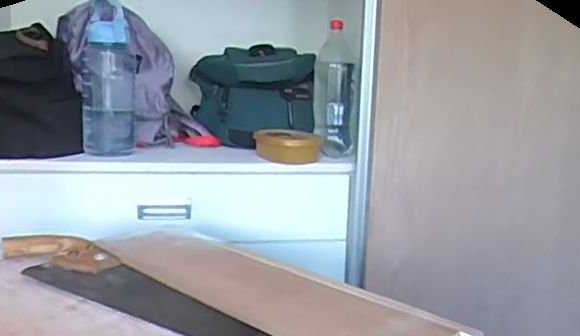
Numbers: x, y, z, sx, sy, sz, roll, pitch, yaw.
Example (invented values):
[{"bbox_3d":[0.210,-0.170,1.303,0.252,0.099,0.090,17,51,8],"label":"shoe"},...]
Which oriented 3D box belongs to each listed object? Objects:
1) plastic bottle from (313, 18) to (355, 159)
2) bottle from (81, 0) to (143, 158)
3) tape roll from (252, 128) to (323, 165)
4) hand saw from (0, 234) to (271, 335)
[{"bbox_3d":[0.098,-0.173,1.263,0.085,0.282,0.104,1,9,-1],"label":"plastic bottle"},{"bbox_3d":[-0.378,-0.184,1.193,0.113,0.312,0.092,-1,9,-16],"label":"bottle"},{"bbox_3d":[-0.007,-0.050,1.263,0.113,0.061,0.121,-6,11,-39],"label":"tape roll"},{"bbox_3d":[-0.156,0.148,0.673,0.547,0.026,0.084,10,12,30],"label":"hand saw"}]

